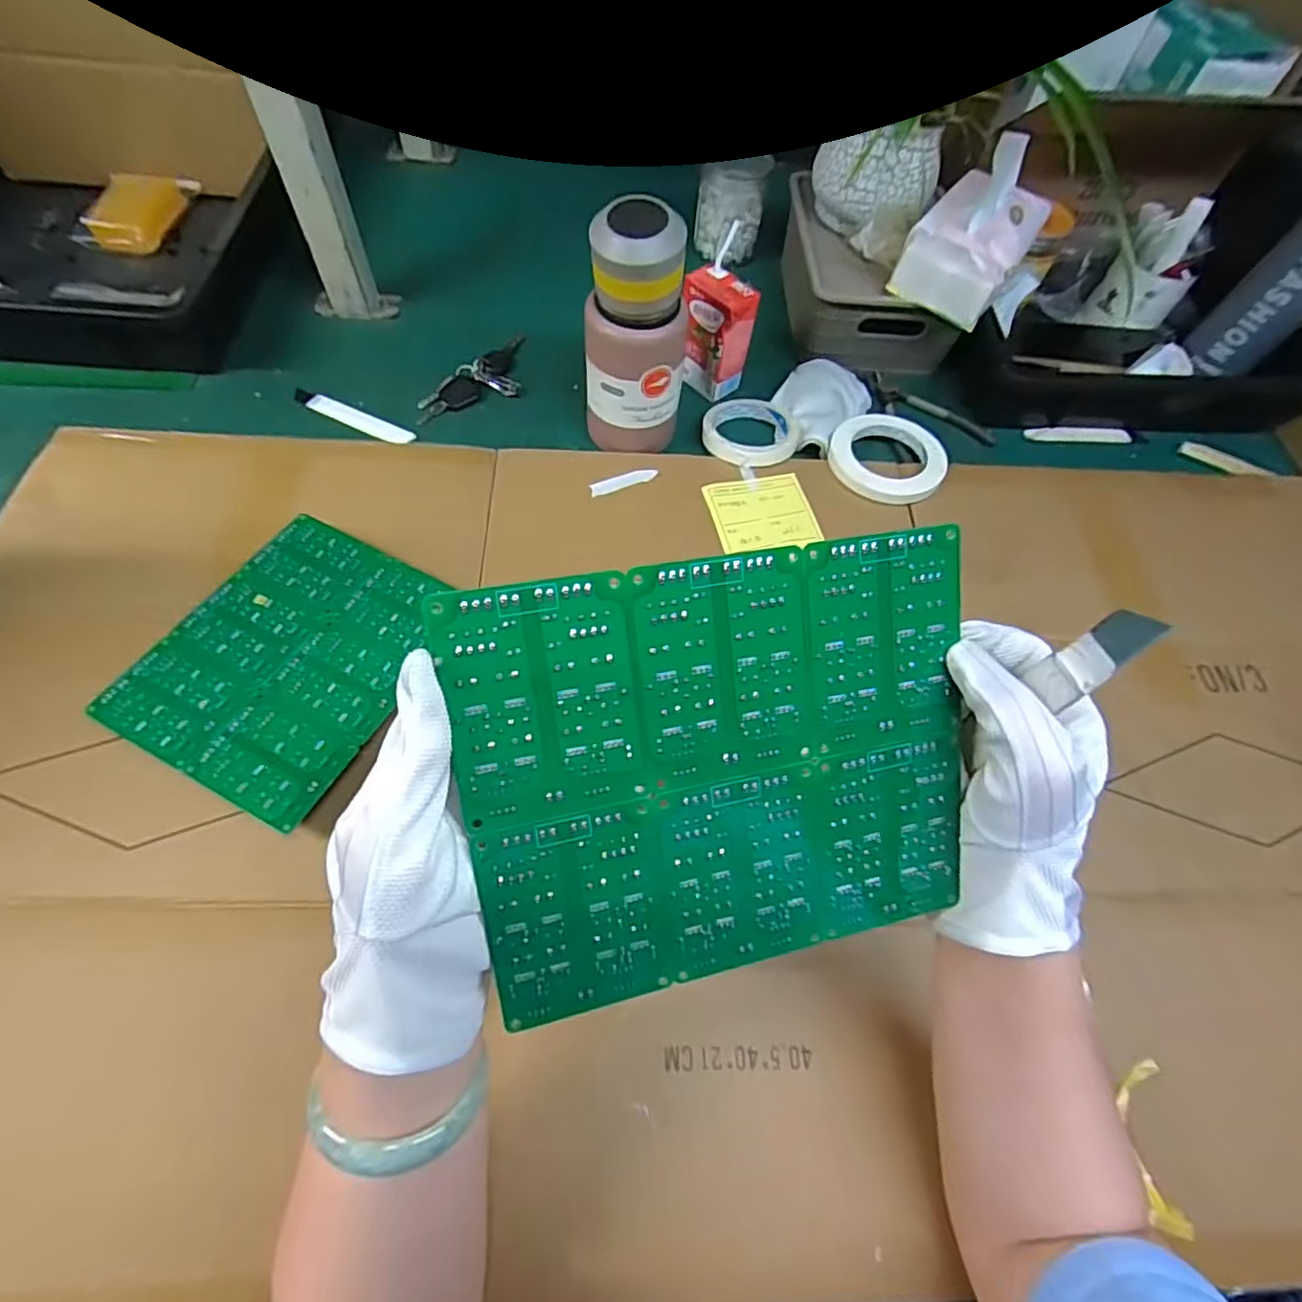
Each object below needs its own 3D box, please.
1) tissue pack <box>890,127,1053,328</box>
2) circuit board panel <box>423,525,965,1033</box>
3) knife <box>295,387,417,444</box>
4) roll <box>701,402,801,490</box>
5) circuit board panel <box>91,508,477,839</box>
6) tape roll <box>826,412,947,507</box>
[{"bbox_3d":[0.320,-0.411,0.610,0.105,0.109,0.126,30,64,12],"label":"tissue pack"},{"bbox_3d":[0.034,0.050,0.253,0.203,0.004,0.172,-9,103,-13],"label":"circuit board panel"},{"bbox_3d":[-0.302,-0.235,0.631,0.141,0.004,0.025,24,63,9],"label":"knife"},{"bbox_3d":[0.099,-0.221,0.633,0.096,0.016,0.109,35,65,14],"label":"roll"},{"bbox_3d":[-0.264,0.000,0.472,0.174,0.004,0.211,28,61,8],"label":"circuit board panel"},{"bbox_3d":[0.236,-0.193,0.633,0.113,0.021,0.113,2,61,-3],"label":"tape roll"}]

